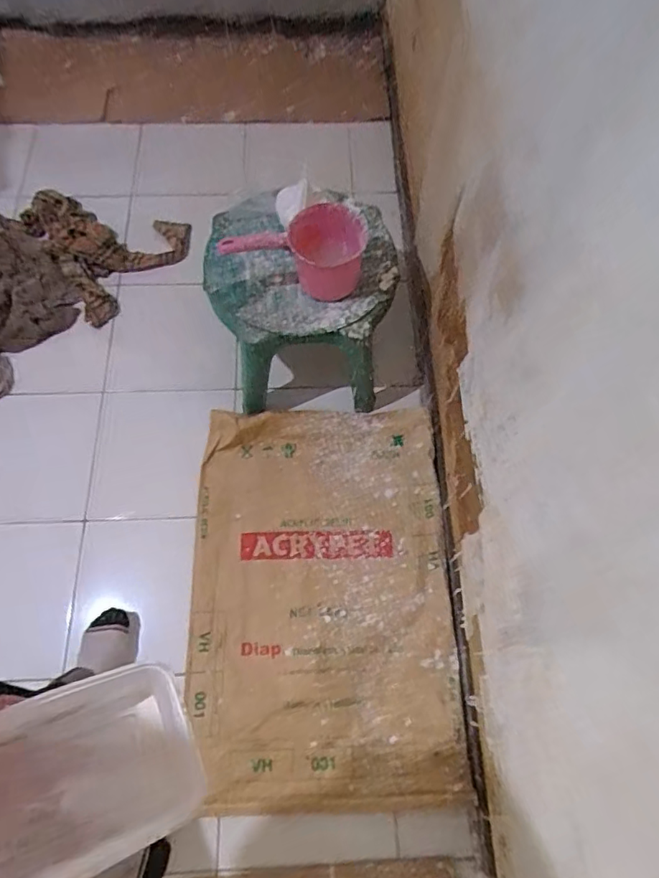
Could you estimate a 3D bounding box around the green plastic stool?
[{"bbox_3d":[-0.060,-0.286,1.174,0.379,0.306,0.385,-1,67,0],"label":"green plastic stool"}]

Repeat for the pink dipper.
[{"bbox_3d":[-0.051,-0.317,0.982,0.255,0.129,0.109,-16,70,-7],"label":"pink dipper"}]

